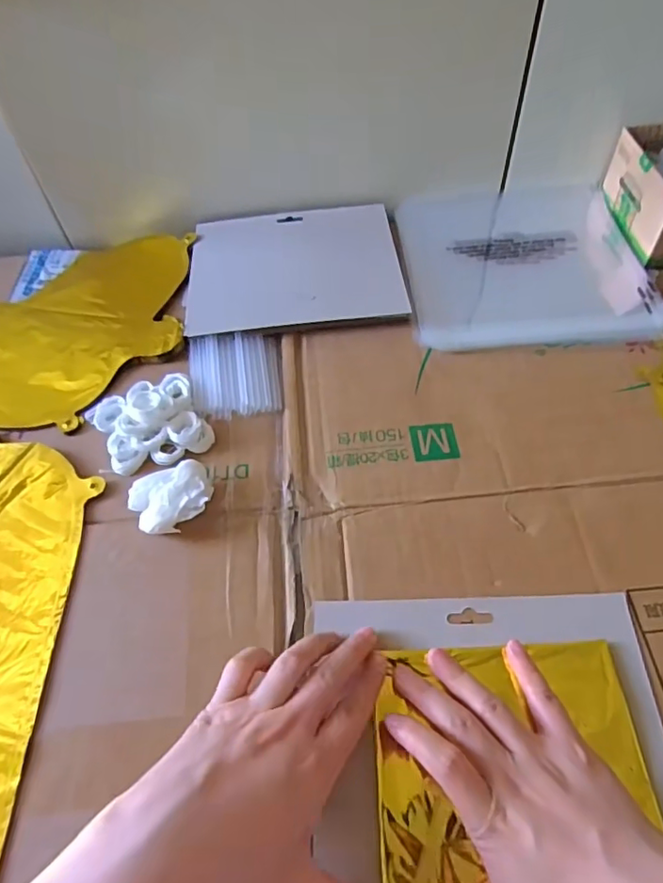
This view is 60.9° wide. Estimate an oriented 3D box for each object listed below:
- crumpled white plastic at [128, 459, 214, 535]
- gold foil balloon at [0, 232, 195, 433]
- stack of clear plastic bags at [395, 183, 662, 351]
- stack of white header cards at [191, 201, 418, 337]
[{"bbox_3d":[-0.108,0.038,0.385,0.053,0.023,0.044,-23,57,-12],"label":"crumpled white plastic"},{"bbox_3d":[-0.333,-0.095,0.511,0.396,0.018,0.215,-4,55,0],"label":"gold foil balloon"},{"bbox_3d":[0.177,-0.184,0.548,0.213,0.020,0.253,-3,52,1],"label":"stack of clear plastic bags"},{"bbox_3d":[-0.034,-0.163,0.522,0.191,0.012,0.158,-6,55,-1],"label":"stack of white header cards"}]

